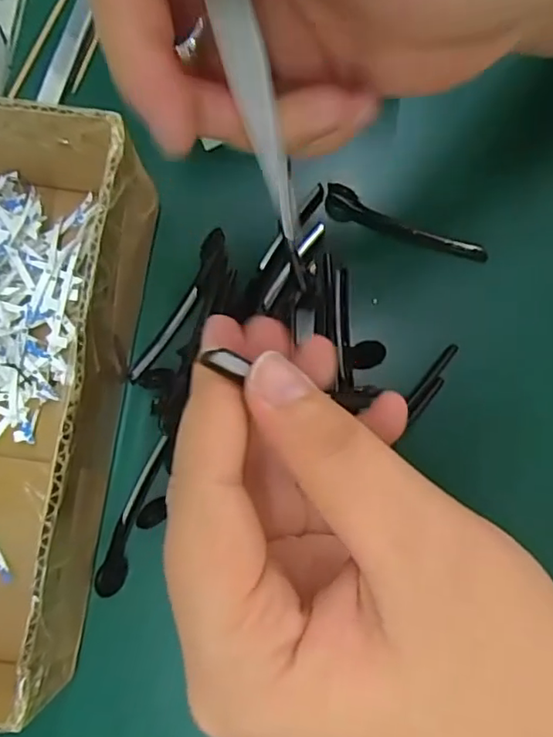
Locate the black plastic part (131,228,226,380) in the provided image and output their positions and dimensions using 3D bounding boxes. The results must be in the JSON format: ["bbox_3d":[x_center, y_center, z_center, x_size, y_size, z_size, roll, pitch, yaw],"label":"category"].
[{"bbox_3d":[-0.040,-0.026,0.249,0.012,0.011,0.072,27,81,5],"label":"black plastic part"}]

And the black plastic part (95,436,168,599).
[{"bbox_3d":[-0.057,0.058,0.233,0.009,0.007,0.063,15,80,3],"label":"black plastic part"}]

